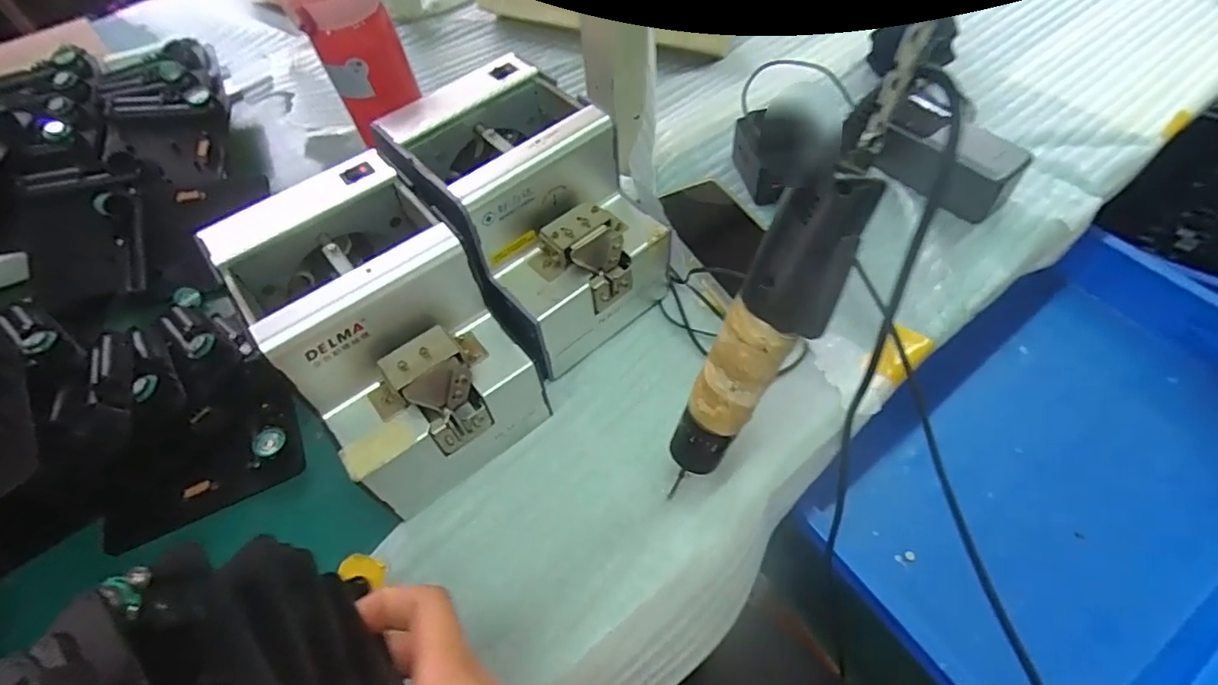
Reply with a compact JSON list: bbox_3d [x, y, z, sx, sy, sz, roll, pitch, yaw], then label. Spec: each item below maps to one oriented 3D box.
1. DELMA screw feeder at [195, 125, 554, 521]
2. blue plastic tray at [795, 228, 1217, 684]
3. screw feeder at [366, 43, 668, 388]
[{"bbox_3d":[-0.140,-0.012,0.397,0.146,0.139,0.179,-37,61,-20],"label":"DELMA screw feeder"},{"bbox_3d":[0.494,0.128,0.613,0.537,0.111,0.305,-31,59,-17],"label":"blue plastic tray"},{"bbox_3d":[-0.057,-0.095,0.446,0.147,0.140,0.171,-36,61,-20],"label":"screw feeder"}]

